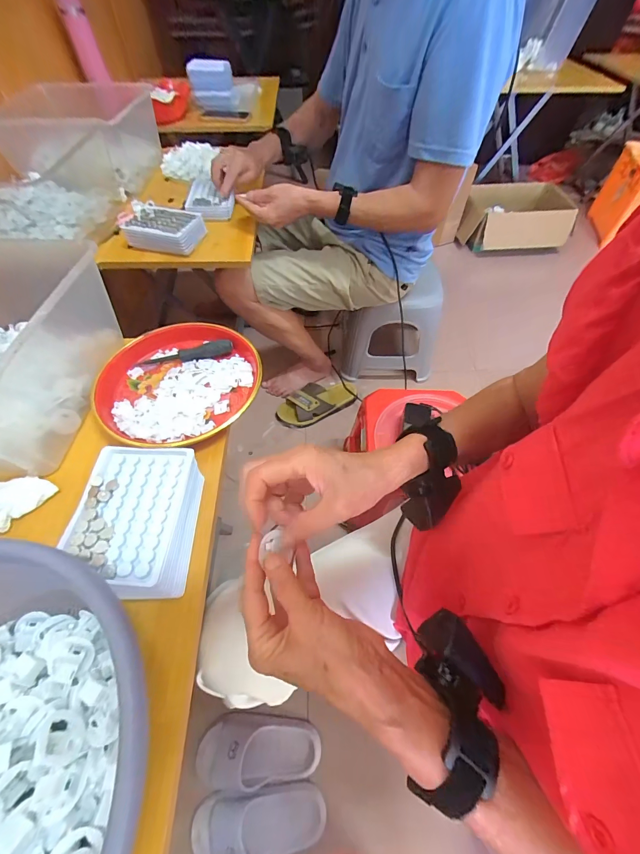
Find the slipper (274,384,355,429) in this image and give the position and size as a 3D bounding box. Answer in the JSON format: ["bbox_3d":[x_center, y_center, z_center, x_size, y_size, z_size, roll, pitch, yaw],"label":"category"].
[{"bbox_3d":[-0.004,-0.086,1.054,0.272,0.063,0.114,-16,59,-11],"label":"slipper"}]

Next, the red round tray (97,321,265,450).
[{"bbox_3d":[-0.197,-0.063,0.469,0.213,0.026,0.203,0,57,-1],"label":"red round tray"}]

